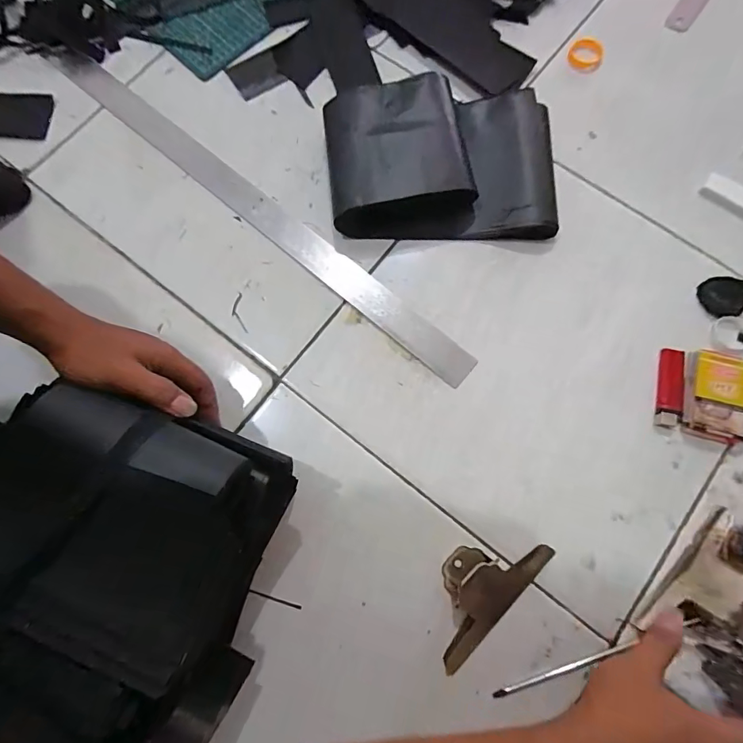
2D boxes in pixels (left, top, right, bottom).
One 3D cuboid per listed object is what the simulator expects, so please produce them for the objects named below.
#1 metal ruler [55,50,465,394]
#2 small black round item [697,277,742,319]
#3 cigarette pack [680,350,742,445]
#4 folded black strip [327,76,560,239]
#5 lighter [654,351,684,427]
[{"bbox_3d":[-0.138,-0.193,0.503,0.622,0.007,0.038,40,81,9],"label":"metal ruler"},{"bbox_3d":[0.382,-0.083,0.465,0.060,0.006,0.044,-27,78,-5],"label":"small black round item"},{"bbox_3d":[0.342,0.023,0.433,0.058,0.020,0.087,16,78,5],"label":"cigarette pack"},{"bbox_3d":[0.076,-0.235,0.482,0.243,0.053,0.167,1,78,1],"label":"folded black strip"},{"bbox_3d":[0.303,0.016,0.442,0.025,0.007,0.080,12,78,4],"label":"lighter"}]

